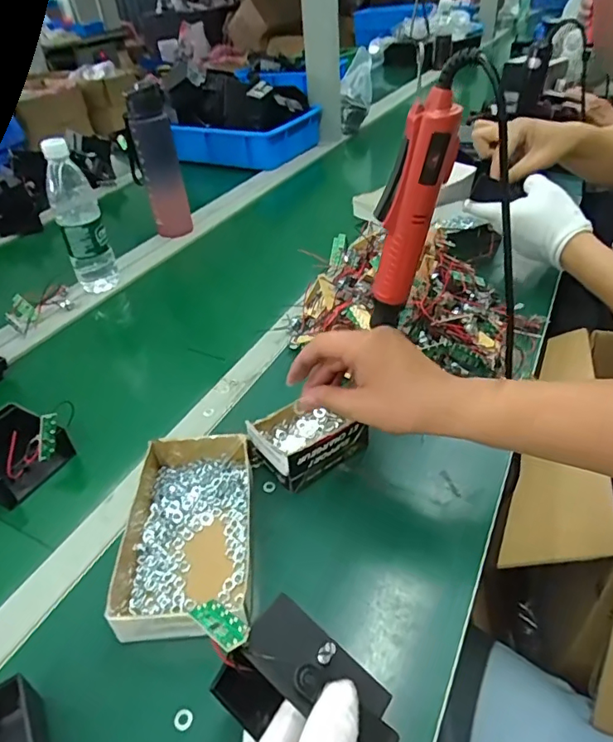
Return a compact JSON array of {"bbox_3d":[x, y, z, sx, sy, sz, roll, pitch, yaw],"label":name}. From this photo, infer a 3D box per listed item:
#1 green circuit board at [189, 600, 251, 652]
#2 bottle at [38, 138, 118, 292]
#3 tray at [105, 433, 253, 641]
[{"bbox_3d":[-0.046,0.134,0.275,0.016,0.005,0.045,-32,20,-31],"label":"green circuit board"},{"bbox_3d":[-0.346,-0.228,0.787,0.062,0.225,0.055,-19,40,-18],"label":"bottle"},{"bbox_3d":[-0.105,0.138,0.450,0.113,0.040,0.183,-5,38,-1],"label":"tray"}]

